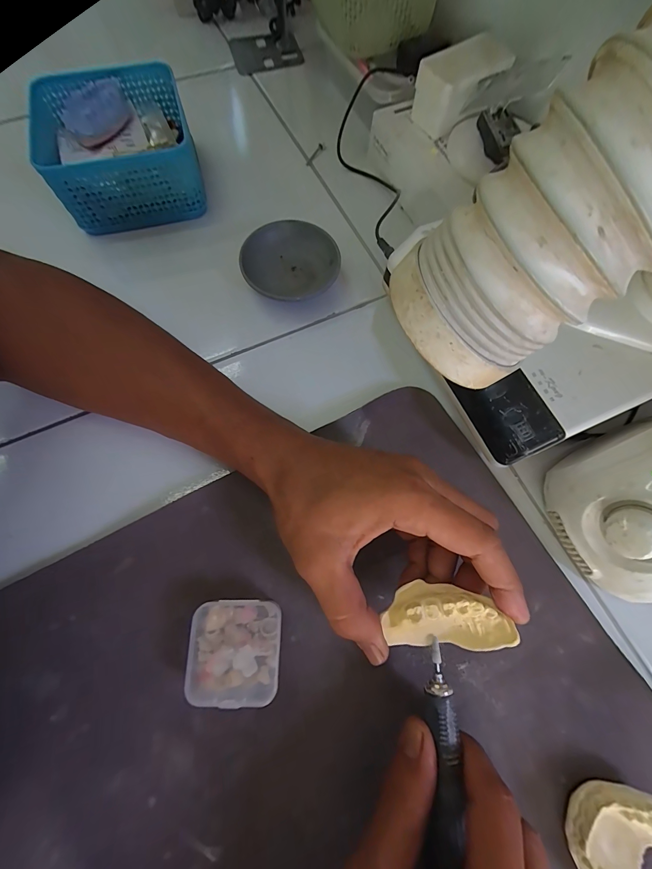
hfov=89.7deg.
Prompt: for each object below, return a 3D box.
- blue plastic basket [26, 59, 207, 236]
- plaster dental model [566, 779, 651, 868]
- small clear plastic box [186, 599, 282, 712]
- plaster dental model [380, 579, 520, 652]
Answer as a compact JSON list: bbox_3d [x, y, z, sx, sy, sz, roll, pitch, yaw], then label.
[{"bbox_3d":[-0.200,-0.287,0.331,0.139,0.068,0.153,-16,72,-8],"label":"blue plastic basket"},{"bbox_3d":[0.163,0.227,0.185,0.045,0.027,0.058,36,73,10],"label":"plaster dental model"},{"bbox_3d":[-0.058,0.138,0.213,0.054,0.021,0.056,2,70,-1],"label":"small clear plastic box"},{"bbox_3d":[0.068,0.106,0.189,0.066,0.023,0.032,-12,95,10],"label":"plaster dental model"}]

